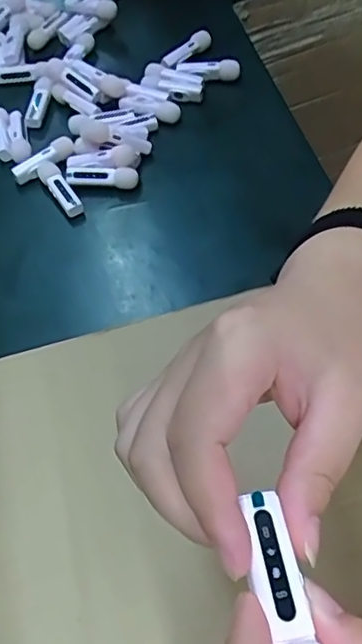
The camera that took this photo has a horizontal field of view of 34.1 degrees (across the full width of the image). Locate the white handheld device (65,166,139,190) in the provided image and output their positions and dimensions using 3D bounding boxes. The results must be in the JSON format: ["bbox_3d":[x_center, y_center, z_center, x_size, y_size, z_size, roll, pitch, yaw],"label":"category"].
[{"bbox_3d":[-0.073,-0.133,0.543,0.065,0.014,0.016,0,57,3],"label":"white handheld device"}]

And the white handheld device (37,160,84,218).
[{"bbox_3d":[-0.112,-0.123,0.541,0.019,0.015,0.067,-26,60,-13],"label":"white handheld device"}]

